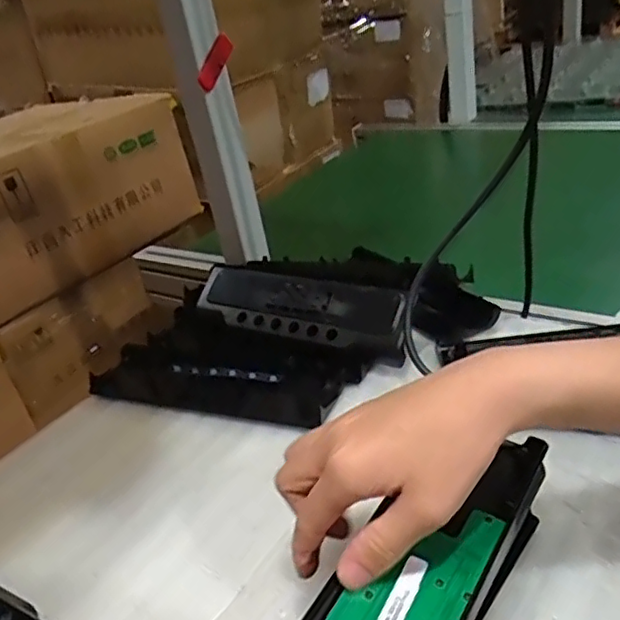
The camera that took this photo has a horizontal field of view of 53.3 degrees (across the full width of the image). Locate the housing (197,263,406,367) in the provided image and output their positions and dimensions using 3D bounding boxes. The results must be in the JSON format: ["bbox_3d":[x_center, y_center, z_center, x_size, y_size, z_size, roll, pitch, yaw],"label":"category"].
[{"bbox_3d":[-0.008,0.000,0.612,0.242,0.033,0.069,14,73,35],"label":"housing"}]

